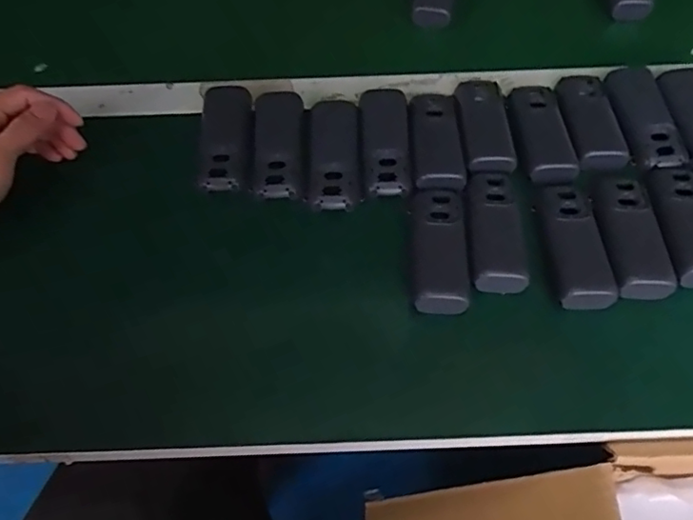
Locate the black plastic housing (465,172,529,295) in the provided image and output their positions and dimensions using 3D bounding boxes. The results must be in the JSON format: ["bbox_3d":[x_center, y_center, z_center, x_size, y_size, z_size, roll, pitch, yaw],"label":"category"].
[{"bbox_3d":[0.112,-0.026,0.442,0.041,0.020,0.103,0,61,1],"label":"black plastic housing"}]

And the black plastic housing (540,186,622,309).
[{"bbox_3d":[0.174,-0.012,0.436,0.041,0.018,0.106,0,61,1],"label":"black plastic housing"}]

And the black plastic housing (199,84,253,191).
[{"bbox_3d":[-0.106,-0.108,0.505,0.046,0.019,0.110,-5,61,-2],"label":"black plastic housing"}]

